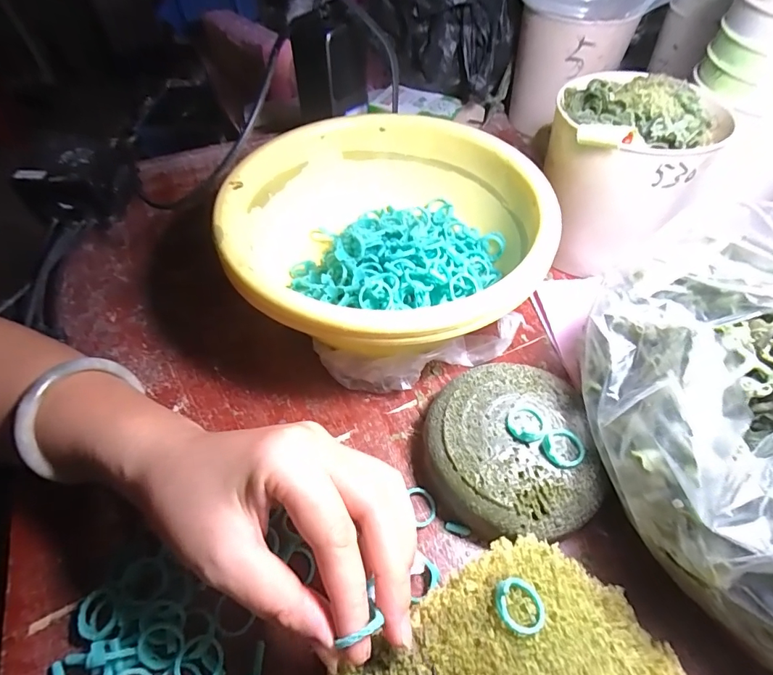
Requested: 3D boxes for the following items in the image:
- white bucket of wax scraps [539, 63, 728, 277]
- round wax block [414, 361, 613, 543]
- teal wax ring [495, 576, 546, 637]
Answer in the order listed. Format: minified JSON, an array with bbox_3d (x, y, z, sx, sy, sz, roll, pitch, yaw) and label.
[{"bbox_3d":[0.178,-0.126,0.331,0.108,0.125,0.100,-1,53,1],"label":"white bucket of wax scraps"},{"bbox_3d":[0.069,0.067,0.255,0.097,0.039,0.097,-1,53,1],"label":"round wax block"},{"bbox_3d":[0.059,0.117,0.188,0.020,0.007,0.022,-1,52,2],"label":"teal wax ring"}]

